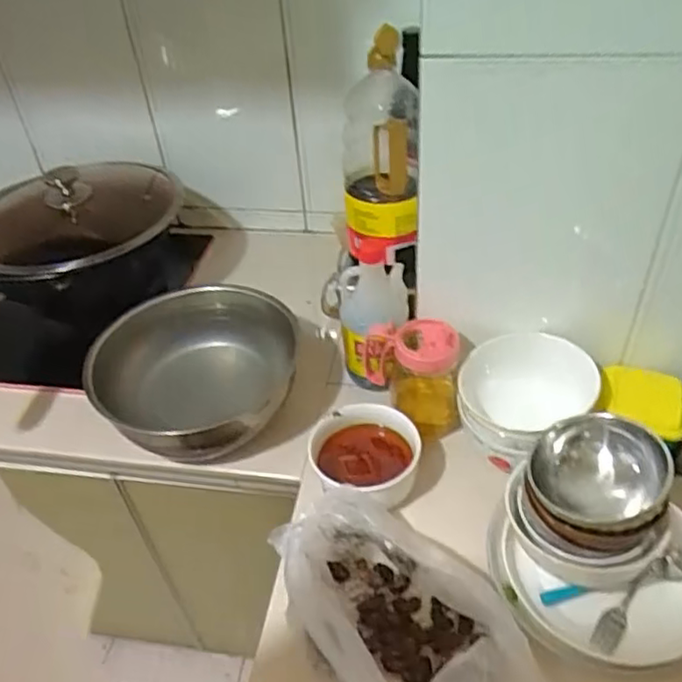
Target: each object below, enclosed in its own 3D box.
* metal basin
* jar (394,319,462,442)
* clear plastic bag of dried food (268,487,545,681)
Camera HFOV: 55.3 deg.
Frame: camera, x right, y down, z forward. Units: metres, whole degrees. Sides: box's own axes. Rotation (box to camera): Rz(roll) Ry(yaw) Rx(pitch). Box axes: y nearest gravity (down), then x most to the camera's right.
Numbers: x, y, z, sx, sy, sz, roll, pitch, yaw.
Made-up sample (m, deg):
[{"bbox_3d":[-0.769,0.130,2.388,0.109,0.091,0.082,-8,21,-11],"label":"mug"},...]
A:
[{"bbox_3d":[-0.193,0.052,0.848,0.255,0.106,0.252,-1,42,4],"label":"metal basin"},{"bbox_3d":[0.105,0.051,0.790,0.077,0.146,0.071,1,42,7],"label":"jar"},{"bbox_3d":[0.061,0.259,0.602,0.155,0.095,0.269,-26,46,-22],"label":"clear plastic bag of dried food"}]

